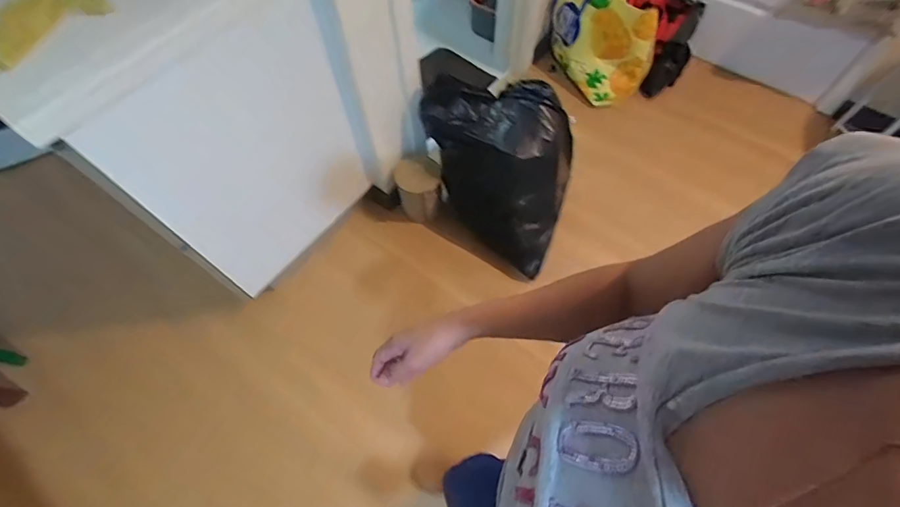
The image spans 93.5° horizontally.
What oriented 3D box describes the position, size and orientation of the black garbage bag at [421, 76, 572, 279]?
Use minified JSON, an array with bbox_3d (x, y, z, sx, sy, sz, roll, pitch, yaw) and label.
[{"bbox_3d":[0.180,-0.297,1.392,0.523,0.403,0.404,33,68,17],"label":"black garbage bag"}]

